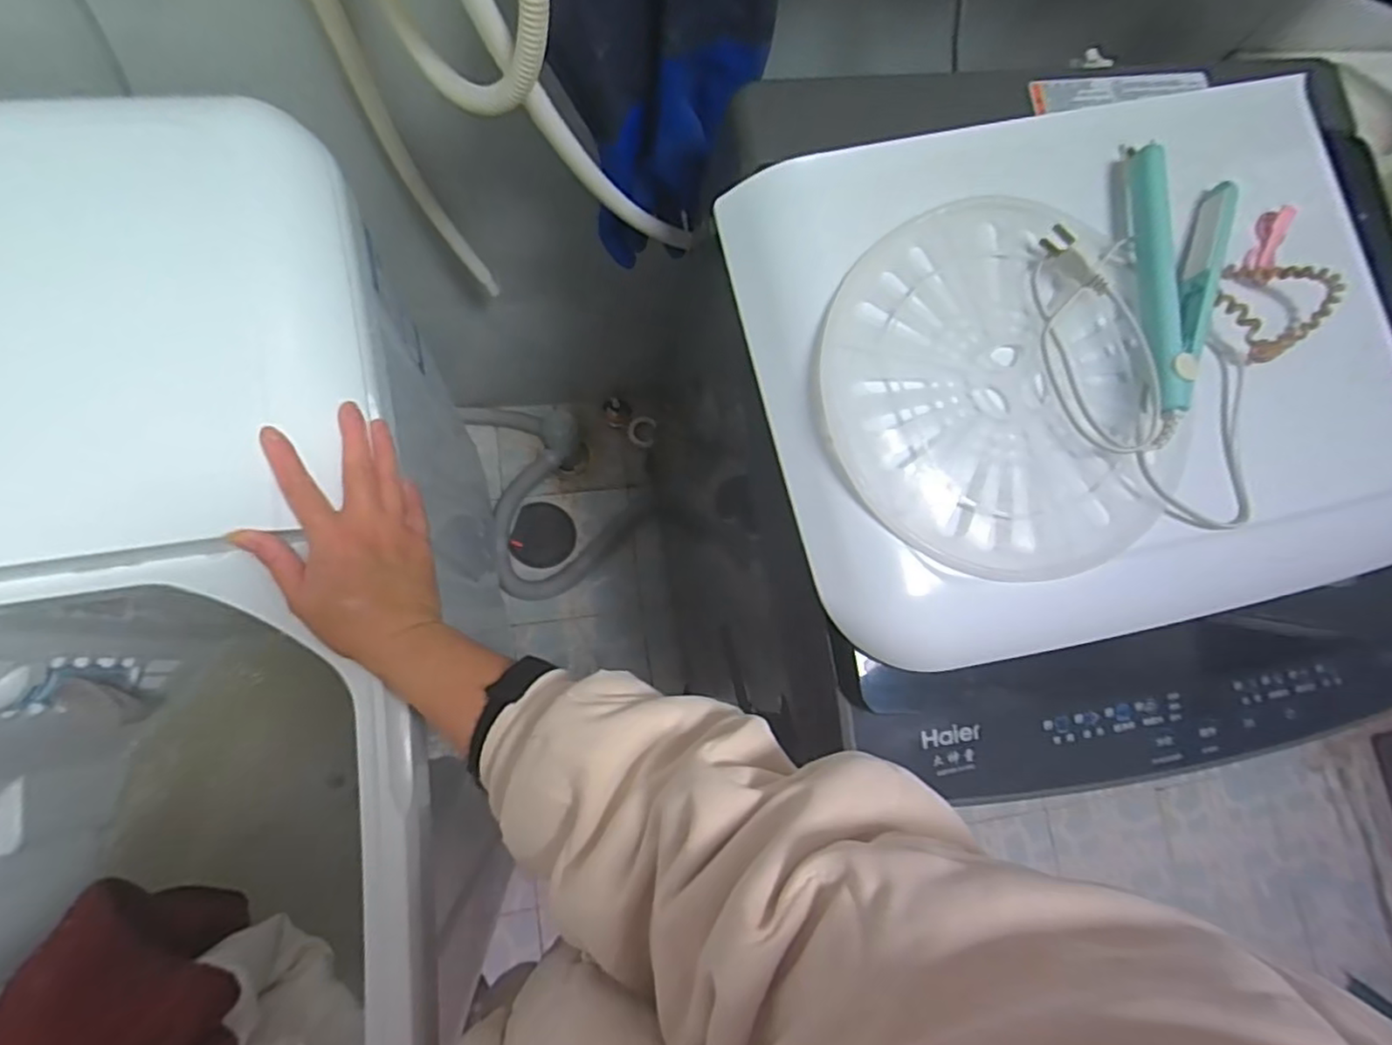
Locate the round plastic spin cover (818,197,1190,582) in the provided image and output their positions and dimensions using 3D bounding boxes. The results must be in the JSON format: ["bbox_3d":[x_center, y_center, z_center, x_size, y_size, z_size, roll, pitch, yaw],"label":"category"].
[{"bbox_3d":[0.184,-0.082,0.398,0.209,0.022,0.227,1,81,-4],"label":"round plastic spin cover"}]

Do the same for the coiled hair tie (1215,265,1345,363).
[{"bbox_3d":[0.359,-0.134,0.418,0.063,0.029,0.062,1,81,-4],"label":"coiled hair tie"}]

